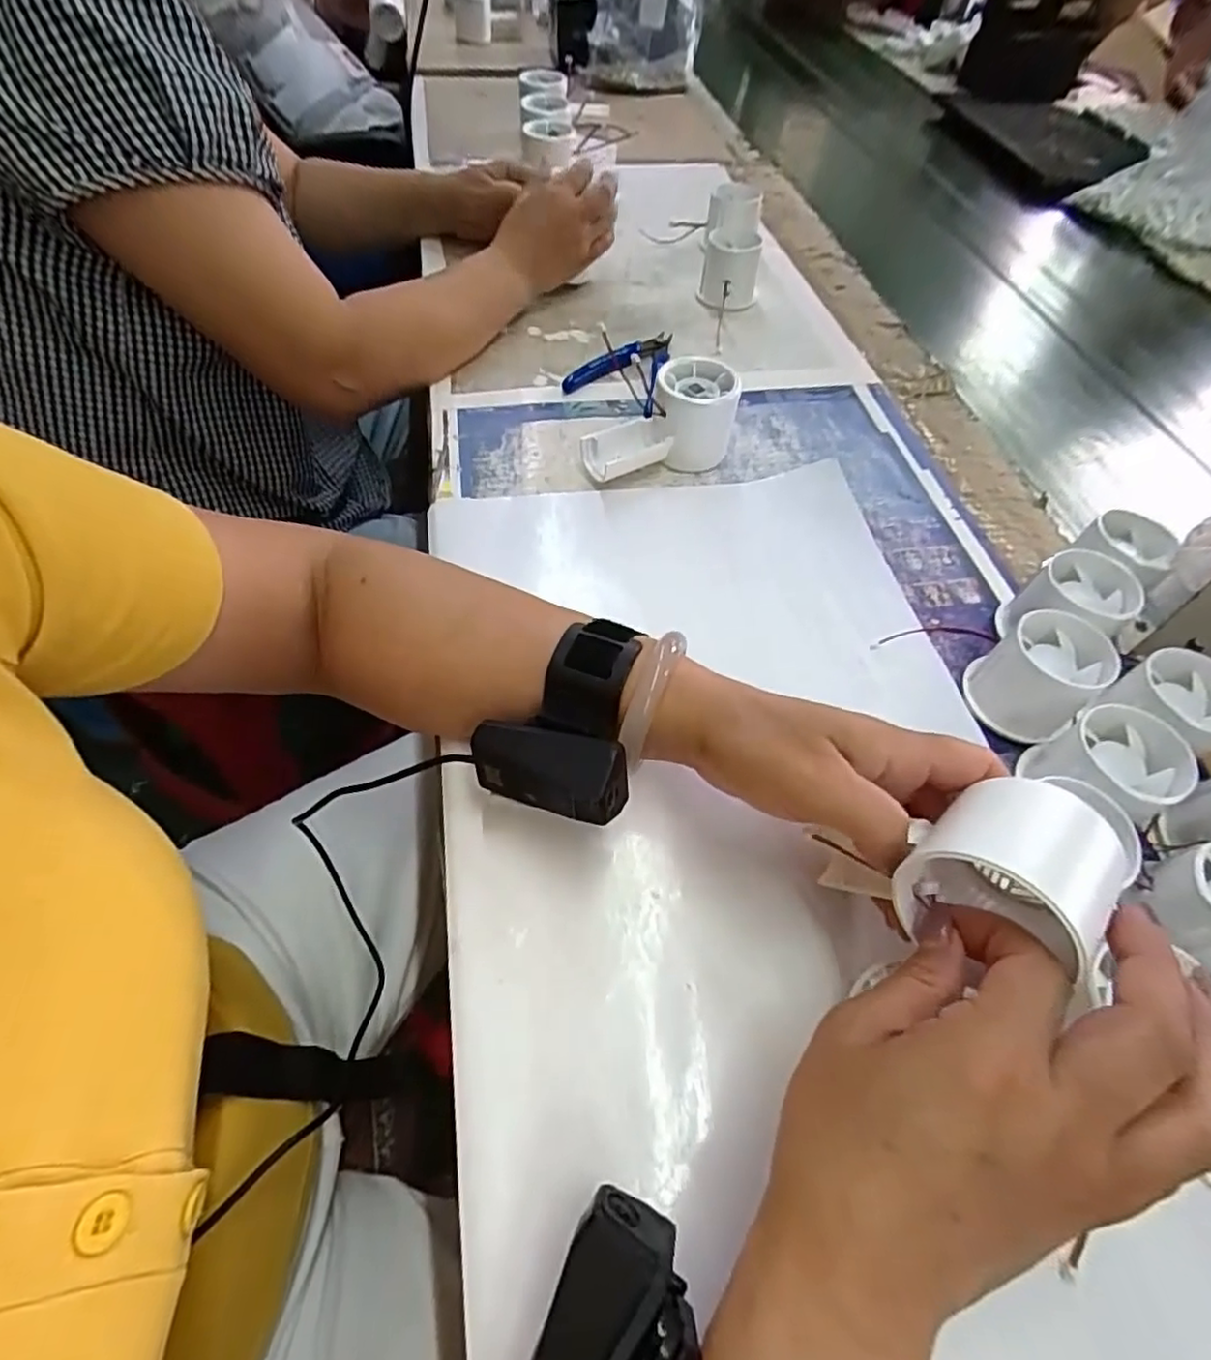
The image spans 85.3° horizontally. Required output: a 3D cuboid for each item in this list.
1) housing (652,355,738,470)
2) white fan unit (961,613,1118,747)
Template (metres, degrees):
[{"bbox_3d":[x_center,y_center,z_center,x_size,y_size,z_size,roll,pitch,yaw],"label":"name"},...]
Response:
[{"bbox_3d":[0.062,-0.189,0.470,0.057,0.056,0.056,5,55,-1],"label":"housing"},{"bbox_3d":[0.232,-0.002,0.355,0.052,0.051,0.052,2,55,-3],"label":"white fan unit"}]

